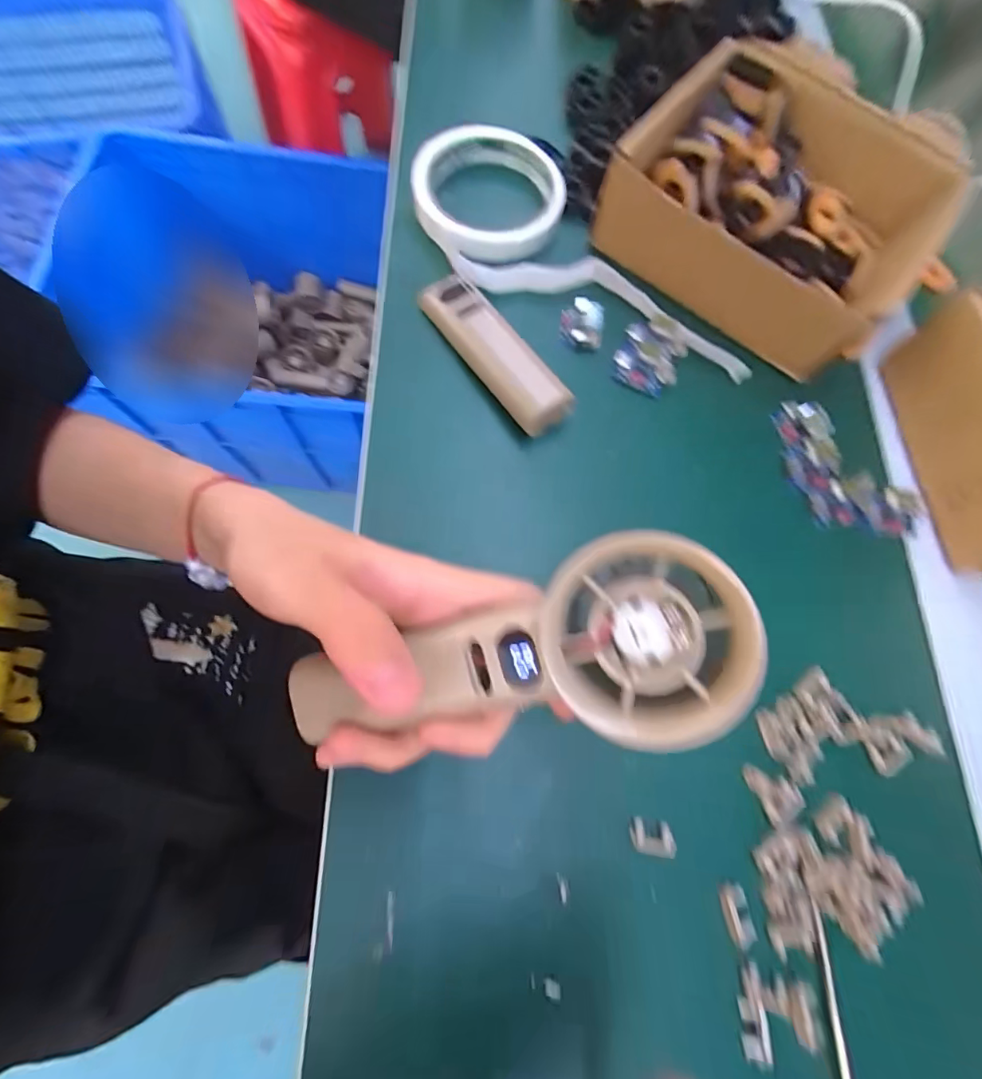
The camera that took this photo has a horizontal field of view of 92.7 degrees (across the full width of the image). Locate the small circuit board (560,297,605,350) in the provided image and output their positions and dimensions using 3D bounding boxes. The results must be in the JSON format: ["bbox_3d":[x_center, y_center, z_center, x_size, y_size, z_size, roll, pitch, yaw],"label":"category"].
[{"bbox_3d":[0.054,-0.130,0.279,0.024,0.008,0.031,9,74,-4],"label":"small circuit board"}]

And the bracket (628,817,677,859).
[{"bbox_3d":[0.071,0.130,0.205,0.019,0.005,0.012,10,74,-3],"label":"bracket"}]

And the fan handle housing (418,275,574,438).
[{"bbox_3d":[0.001,-0.104,0.262,0.028,0.020,0.106,-35,81,-14],"label":"fan handle housing"}]

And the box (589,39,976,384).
[{"bbox_3d":[0.172,-0.199,0.280,0.173,0.049,0.147,37,74,4],"label":"box"}]

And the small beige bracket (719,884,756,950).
[{"bbox_3d":[0.105,0.161,0.200,0.010,0.004,0.021,-3,59,-1],"label":"small beige bracket"}]

